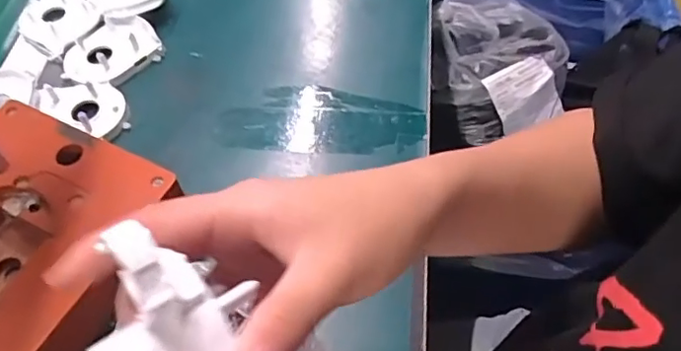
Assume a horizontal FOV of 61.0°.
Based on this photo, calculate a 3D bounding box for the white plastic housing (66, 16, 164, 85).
[{"bbox_3d":[-0.206,-0.112,0.522,0.060,0.021,0.080,38,65,25],"label":"white plastic housing"}]

